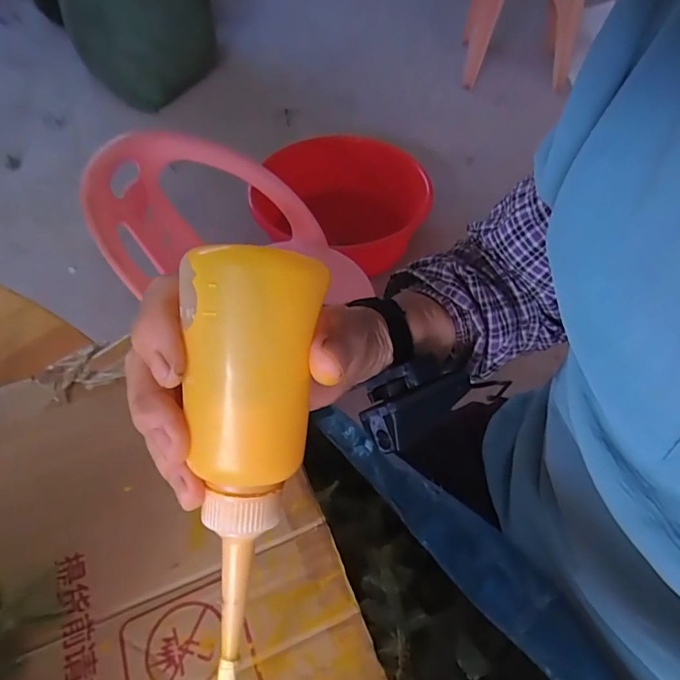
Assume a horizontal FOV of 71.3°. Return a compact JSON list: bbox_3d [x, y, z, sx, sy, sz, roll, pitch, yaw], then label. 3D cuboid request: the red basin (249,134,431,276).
[{"bbox_3d":[-0.043,-0.405,1.429,0.437,0.191,0.556,-21,56,-16],"label":"red basin"}]

